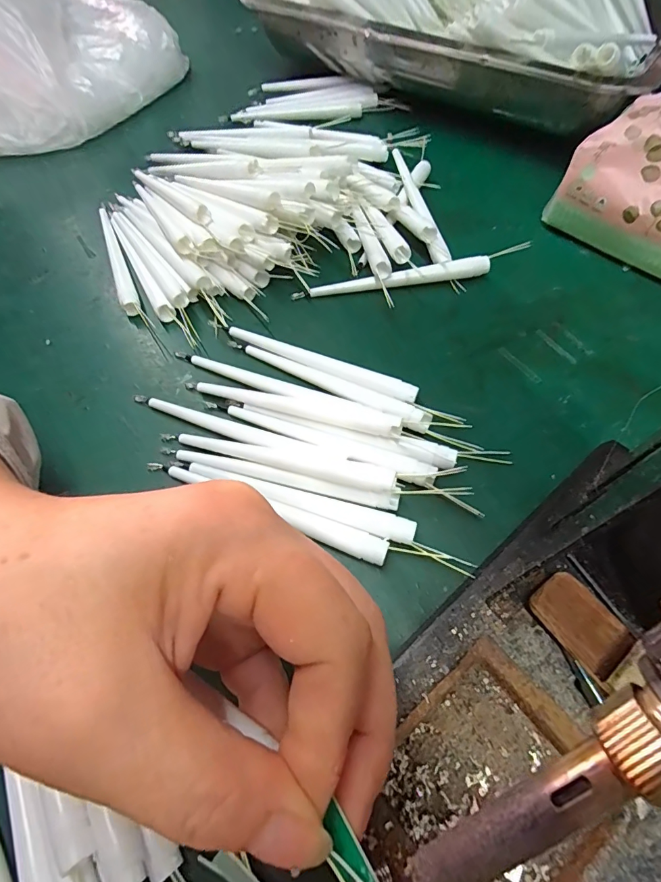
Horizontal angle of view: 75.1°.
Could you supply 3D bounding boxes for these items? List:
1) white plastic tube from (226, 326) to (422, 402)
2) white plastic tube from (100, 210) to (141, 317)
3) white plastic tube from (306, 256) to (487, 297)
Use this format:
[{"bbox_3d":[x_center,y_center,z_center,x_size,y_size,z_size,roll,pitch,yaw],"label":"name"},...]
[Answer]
[{"bbox_3d":[-0.006,-0.043,0.240,0.111,0.008,0.011,23,65,13],"label":"white plastic tube"},{"bbox_3d":[-0.146,-0.124,0.290,0.012,0.011,0.112,-24,64,-11],"label":"white plastic tube"},{"bbox_3d":[0.044,-0.102,0.273,0.112,0.014,0.010,-6,62,-2],"label":"white plastic tube"}]

